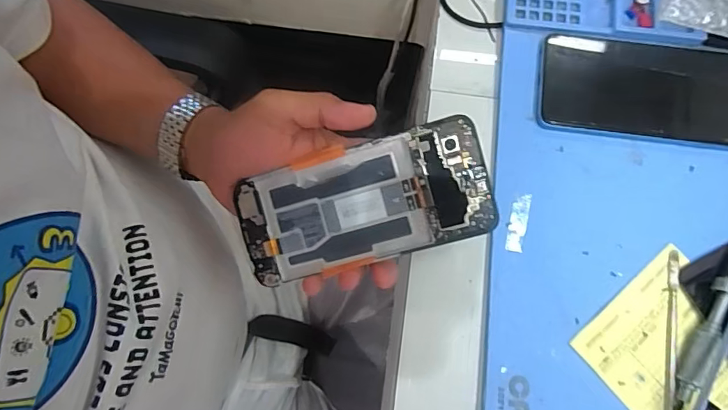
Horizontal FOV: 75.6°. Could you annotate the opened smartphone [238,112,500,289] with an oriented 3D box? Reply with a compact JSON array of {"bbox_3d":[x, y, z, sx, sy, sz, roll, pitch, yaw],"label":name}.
[{"bbox_3d":[-0.002,0.000,0.311,0.166,0.006,0.074,-15,91,12],"label":"opened smartphone"}]

